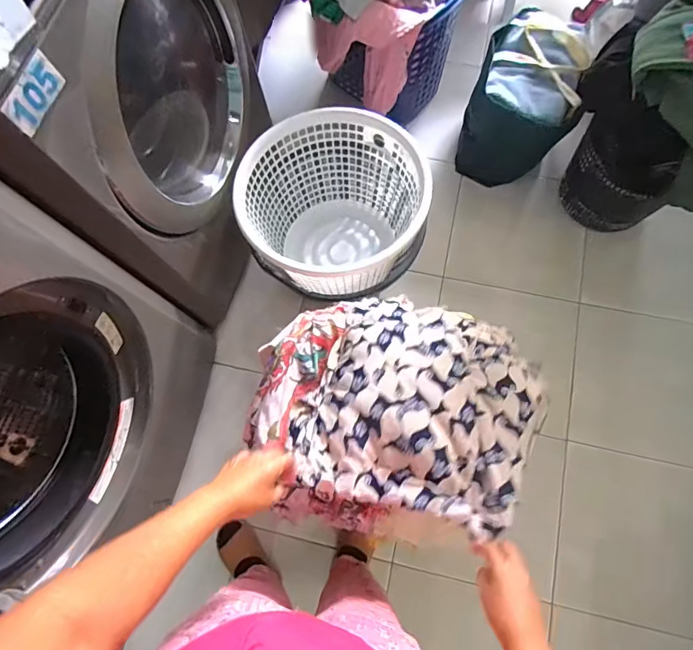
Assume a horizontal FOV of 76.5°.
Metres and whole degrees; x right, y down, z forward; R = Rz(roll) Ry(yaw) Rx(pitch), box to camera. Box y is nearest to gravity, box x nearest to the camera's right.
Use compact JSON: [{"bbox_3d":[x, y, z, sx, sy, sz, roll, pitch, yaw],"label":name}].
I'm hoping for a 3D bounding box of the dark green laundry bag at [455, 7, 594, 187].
[{"bbox_3d":[0.493,-0.648,1.265,0.257,0.279,0.336,7,75,5],"label":"dark green laundry bag"}]

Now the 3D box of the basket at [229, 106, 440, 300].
[{"bbox_3d":[-0.028,-0.279,1.149,0.422,0.322,0.400,-1,74,3],"label":"basket"}]

